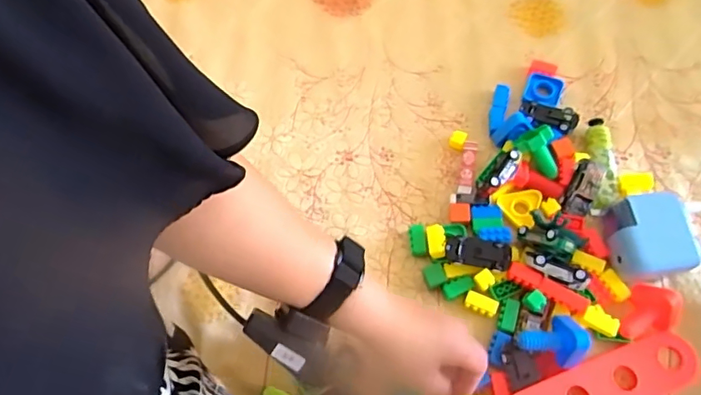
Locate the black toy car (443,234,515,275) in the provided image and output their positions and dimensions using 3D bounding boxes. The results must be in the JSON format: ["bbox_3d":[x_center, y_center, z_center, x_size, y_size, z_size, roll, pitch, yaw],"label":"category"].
[{"bbox_3d":[0.132,0.059,0.537,0.067,0.023,0.030,13,69,8],"label":"black toy car"}]

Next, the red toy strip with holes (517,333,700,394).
[{"bbox_3d":[0.236,0.180,0.489,0.194,0.017,0.052,-21,68,-6],"label":"red toy strip with holes"}]

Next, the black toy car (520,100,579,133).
[{"bbox_3d":[0.233,-0.093,0.617,0.065,0.021,0.034,17,69,10],"label":"black toy car"}]

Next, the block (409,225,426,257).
[{"bbox_3d":[0.072,0.046,0.563,0.016,0.018,0.032,-2,67,2],"label":"block"}]

